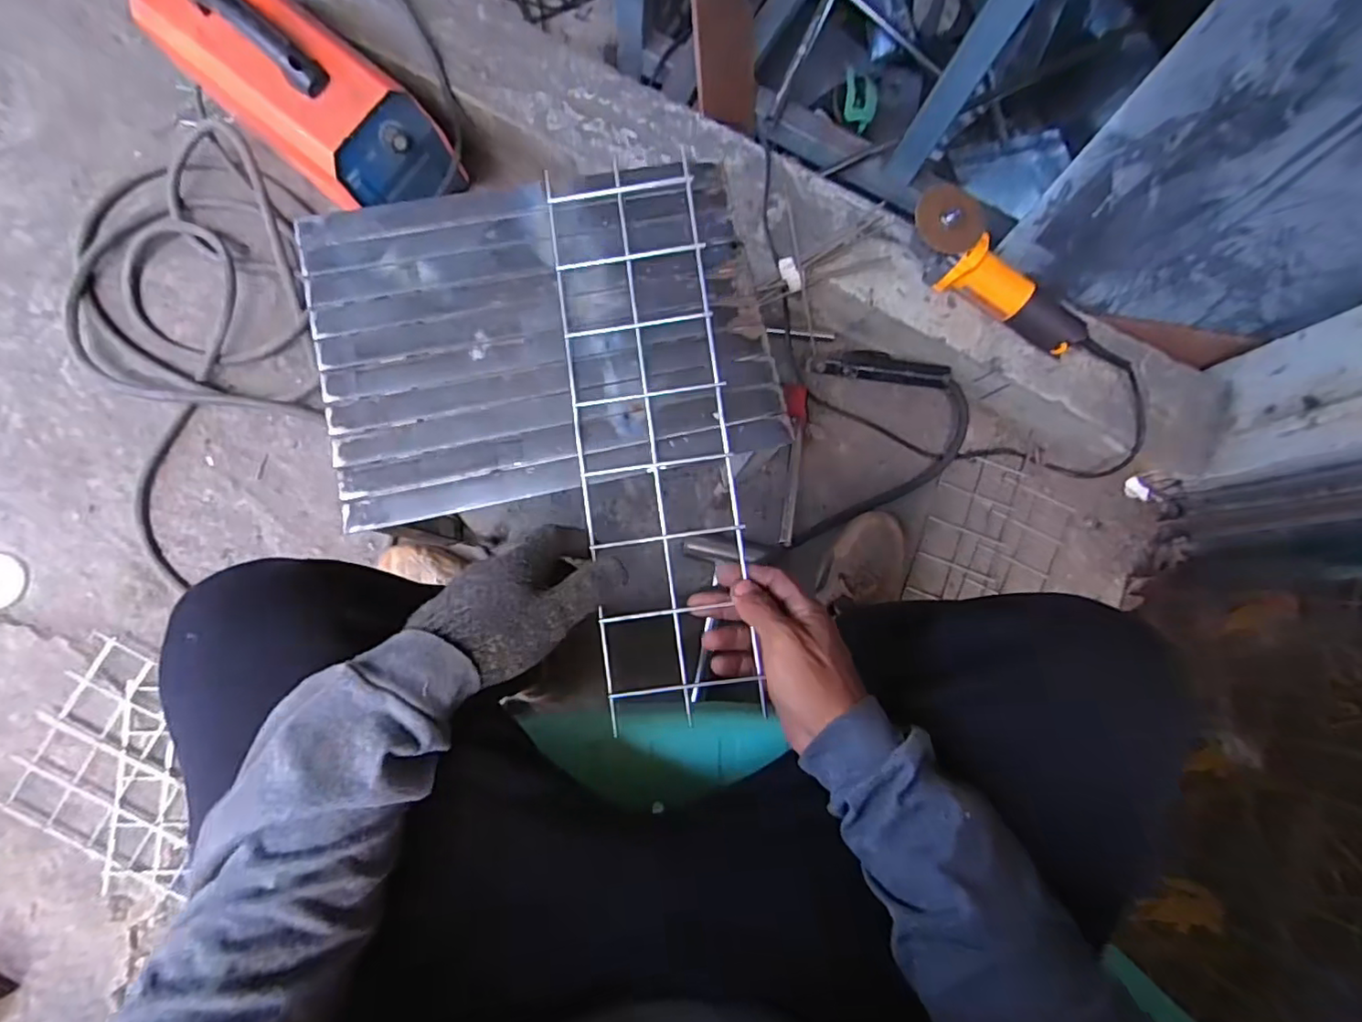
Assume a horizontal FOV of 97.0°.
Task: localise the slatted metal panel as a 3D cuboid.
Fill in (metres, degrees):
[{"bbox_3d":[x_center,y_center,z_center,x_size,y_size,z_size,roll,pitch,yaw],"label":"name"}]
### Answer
[{"bbox_3d":[-0.106,-0.140,0.472,0.338,0.026,0.246,-11,85,-5],"label":"slatted metal panel"}]

